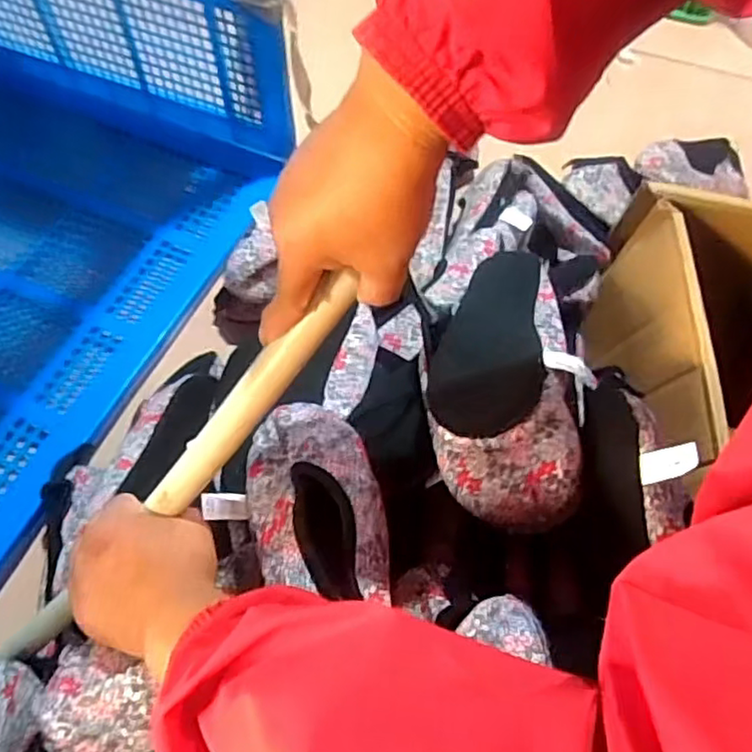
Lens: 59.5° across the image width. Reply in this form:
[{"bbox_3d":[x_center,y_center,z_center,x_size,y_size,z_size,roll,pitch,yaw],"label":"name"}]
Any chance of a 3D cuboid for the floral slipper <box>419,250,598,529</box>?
[{"bbox_3d":[0.099,-0.015,0.525,0.113,0.072,0.274,7,47,0],"label":"floral slipper"}]

